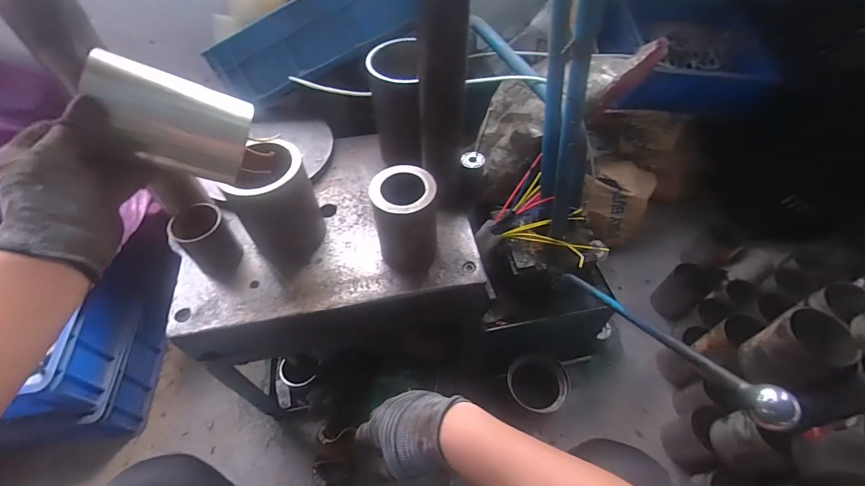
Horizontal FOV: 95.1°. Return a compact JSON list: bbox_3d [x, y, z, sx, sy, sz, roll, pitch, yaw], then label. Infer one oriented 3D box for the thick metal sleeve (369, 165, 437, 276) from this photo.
[{"bbox_3d":[-0.038,-0.029,0.573,0.084,0.136,0.092,-1,53,1],"label":"thick metal sleeve"}]

